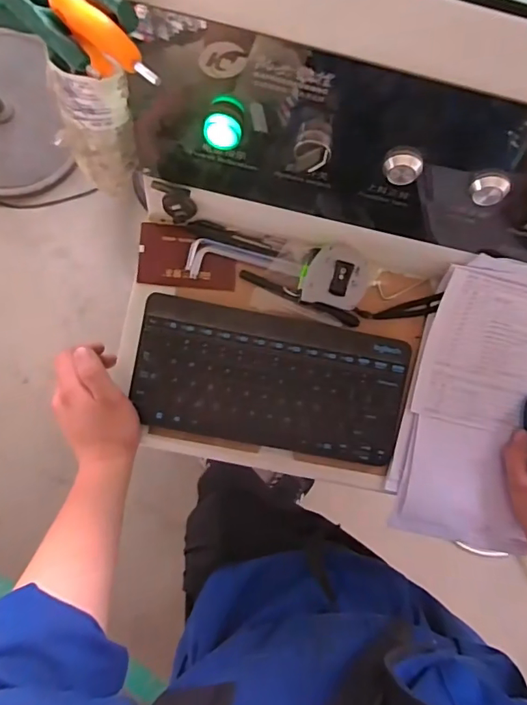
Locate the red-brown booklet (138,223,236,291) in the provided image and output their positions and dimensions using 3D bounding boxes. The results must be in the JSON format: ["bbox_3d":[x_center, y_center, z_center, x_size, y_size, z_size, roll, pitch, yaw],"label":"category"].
[{"bbox_3d":[-0.081,-0.102,0.518,0.101,0.011,0.064,5,91,-4],"label":"red-brown booklet"}]

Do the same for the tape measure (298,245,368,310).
[{"bbox_3d":[0.072,-0.077,0.499,0.066,0.028,0.058,10,91,-4],"label":"tape measure"}]

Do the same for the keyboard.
[{"bbox_3d":[0.010,0.029,0.514,0.281,0.016,0.137,10,91,-4],"label":"keyboard"}]

